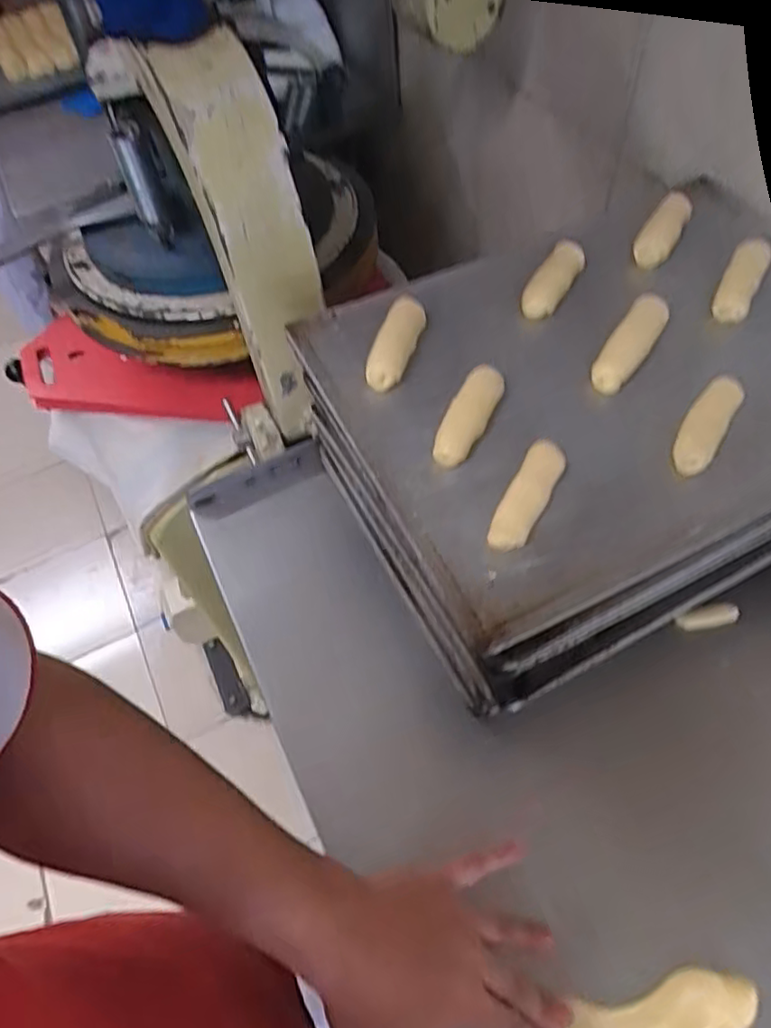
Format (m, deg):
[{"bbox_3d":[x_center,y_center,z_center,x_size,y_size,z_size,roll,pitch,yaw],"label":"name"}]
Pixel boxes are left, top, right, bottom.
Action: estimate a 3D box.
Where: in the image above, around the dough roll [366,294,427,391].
[{"bbox_3d":[0.009,-0.141,0.533,0.026,0.018,0.089,14,58,13],"label":"dough roll"}]

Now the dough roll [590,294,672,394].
[{"bbox_3d":[0.198,-0.138,0.527,0.029,0.021,0.100,28,62,21],"label":"dough roll"}]

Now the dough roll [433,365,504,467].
[{"bbox_3d":[0.063,-0.074,0.489,0.026,0.021,0.089,20,60,17],"label":"dough roll"}]

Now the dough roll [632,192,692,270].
[{"bbox_3d":[0.264,-0.270,0.615,0.030,0.018,0.121,25,61,20],"label":"dough roll"}]

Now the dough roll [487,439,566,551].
[{"bbox_3d":[0.098,-0.012,0.450,0.023,0.022,0.087,25,61,20],"label":"dough roll"}]

